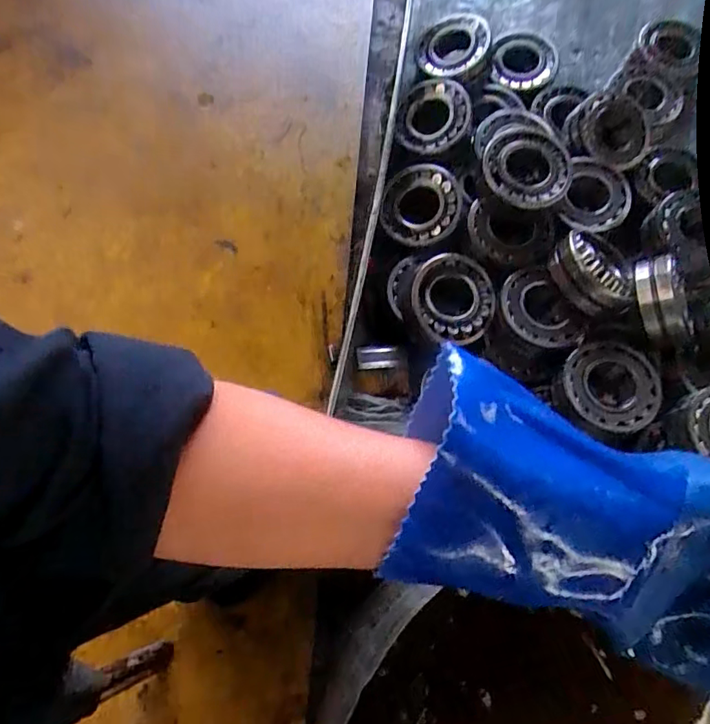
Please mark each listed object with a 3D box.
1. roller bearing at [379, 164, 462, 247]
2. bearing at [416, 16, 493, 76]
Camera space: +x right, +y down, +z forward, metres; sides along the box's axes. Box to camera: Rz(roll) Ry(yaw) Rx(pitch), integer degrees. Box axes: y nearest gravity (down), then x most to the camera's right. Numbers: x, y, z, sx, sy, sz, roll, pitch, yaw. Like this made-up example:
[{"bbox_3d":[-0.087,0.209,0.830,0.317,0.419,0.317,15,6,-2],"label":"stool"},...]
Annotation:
[{"bbox_3d":[0.093,-0.223,0.708,0.104,0.030,0.118,12,73,2],"label":"roller bearing"},{"bbox_3d":[0.153,-0.507,0.813,0.113,0.029,0.100,-39,73,24],"label":"bearing"}]

